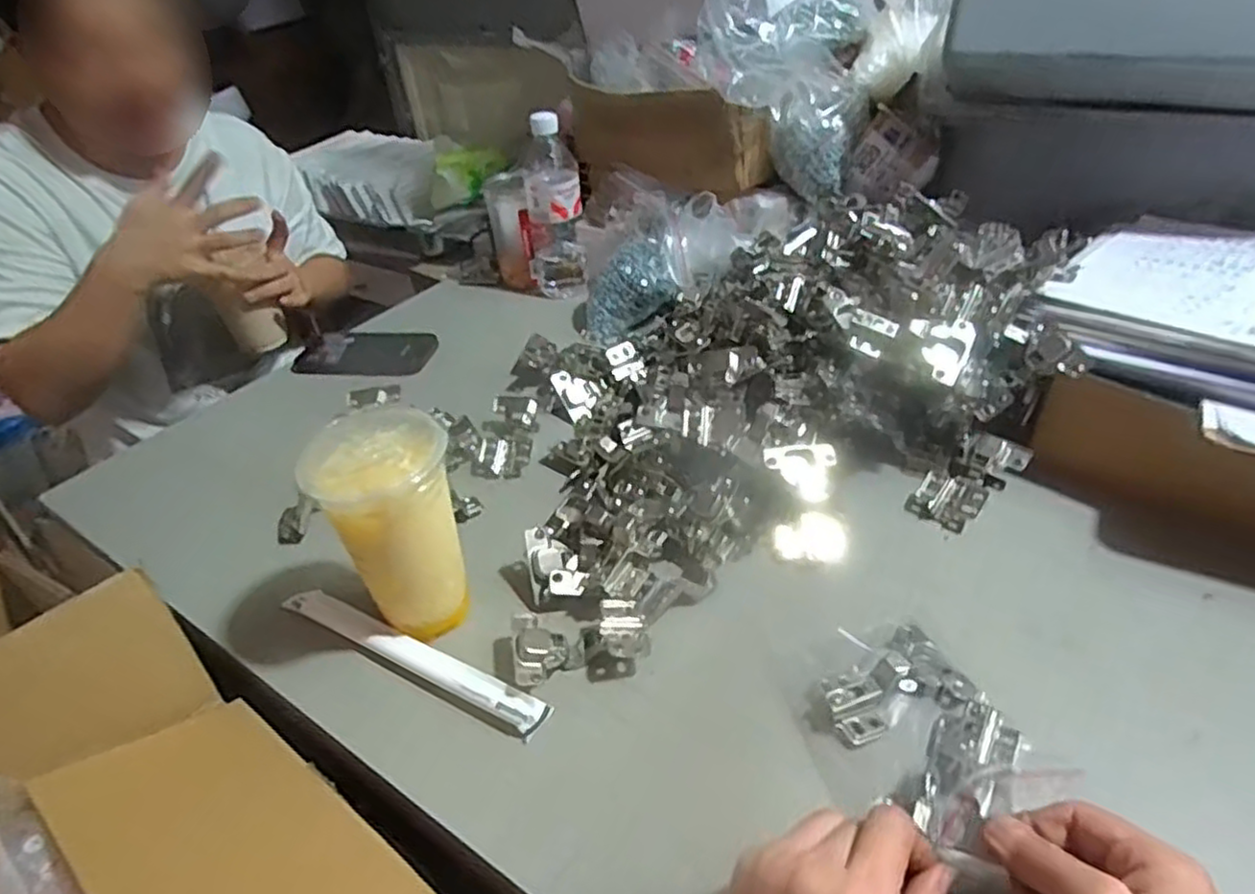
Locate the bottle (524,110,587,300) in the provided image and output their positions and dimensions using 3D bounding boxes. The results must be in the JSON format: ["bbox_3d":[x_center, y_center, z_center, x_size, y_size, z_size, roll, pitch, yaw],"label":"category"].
[{"bbox_3d":[-0.093,-0.300,0.923,0.073,0.229,0.086,-9,37,-2],"label":"bottle"}]

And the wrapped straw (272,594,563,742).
[{"bbox_3d":[-0.157,0.142,0.504,0.233,0.014,0.027,16,43,27],"label":"wrapped straw"}]

